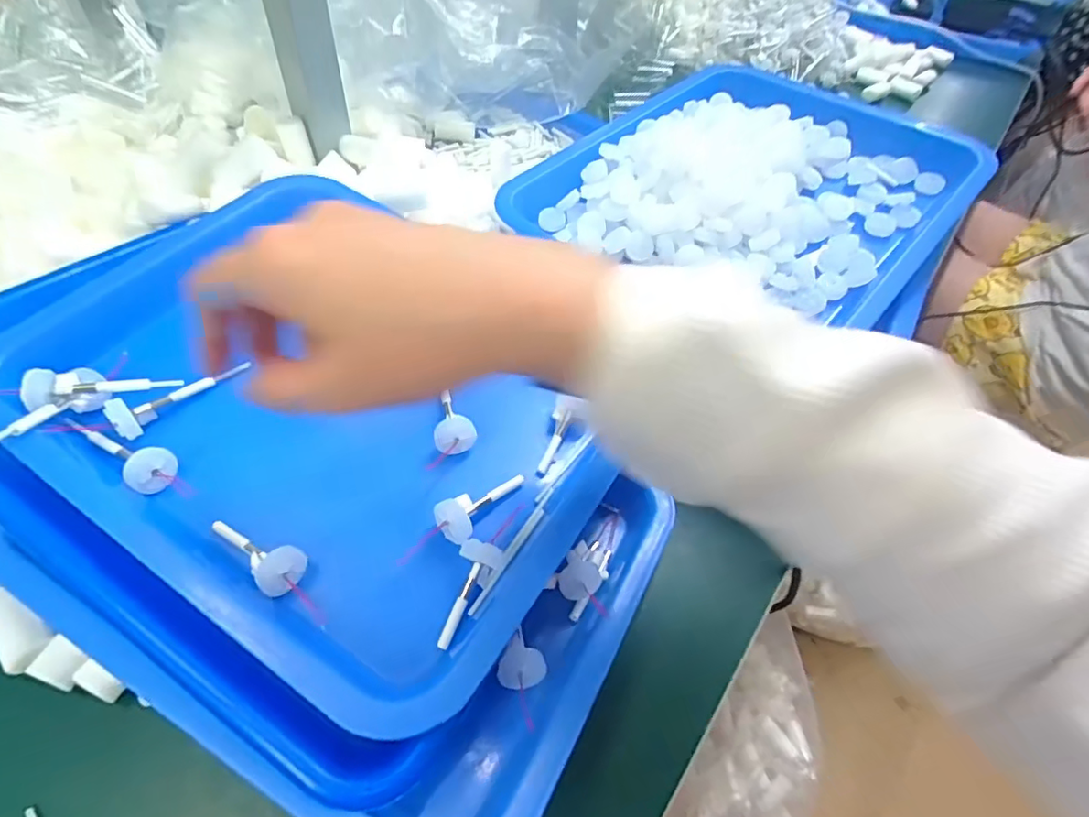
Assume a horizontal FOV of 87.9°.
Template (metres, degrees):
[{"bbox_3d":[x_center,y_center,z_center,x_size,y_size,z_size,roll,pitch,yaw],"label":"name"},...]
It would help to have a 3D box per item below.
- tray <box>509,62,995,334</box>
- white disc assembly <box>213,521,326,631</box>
[{"bbox_3d":[0.156,-0.167,0.439,0.266,0.058,0.311,35,57,22],"label":"tray"},{"bbox_3d":[-0.118,0.067,0.246,0.068,0.019,0.020,36,57,22],"label":"white disc assembly"}]

